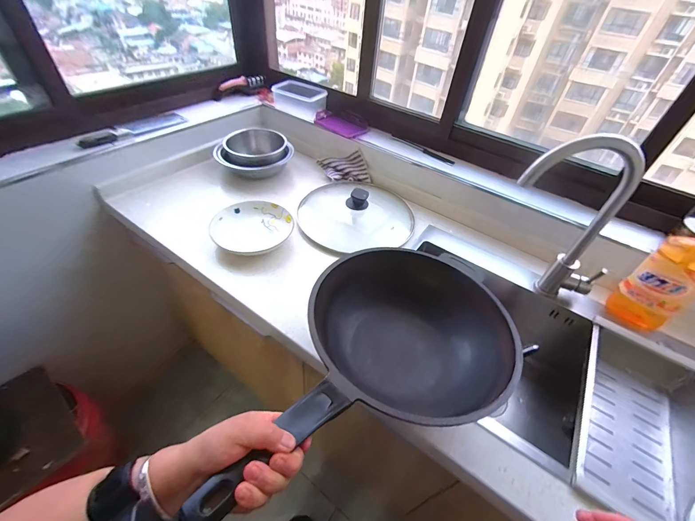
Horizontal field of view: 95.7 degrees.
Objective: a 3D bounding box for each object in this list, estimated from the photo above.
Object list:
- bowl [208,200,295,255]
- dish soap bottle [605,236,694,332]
[{"bbox_3d":[-0.241,-0.082,0.798,0.190,0.046,0.181,3,44,-3],"label":"bowl"},{"bbox_3d":[0.652,0.030,0.628,0.070,0.279,0.106,-20,50,-24],"label":"dish soap bottle"}]

